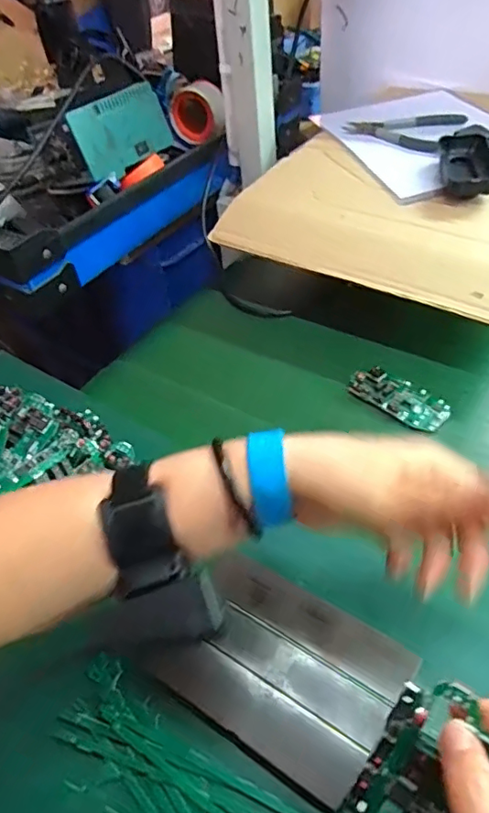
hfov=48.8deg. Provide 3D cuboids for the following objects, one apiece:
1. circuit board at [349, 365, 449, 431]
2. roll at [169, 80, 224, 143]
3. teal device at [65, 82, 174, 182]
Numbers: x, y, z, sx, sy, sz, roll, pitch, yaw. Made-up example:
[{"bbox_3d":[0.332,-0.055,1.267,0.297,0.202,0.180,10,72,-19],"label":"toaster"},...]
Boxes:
[{"bbox_3d":[0.148,-0.010,0.511,0.092,0.010,0.043,31,58,33],"label":"circuit board"},{"bbox_3d":[-0.071,-0.464,0.852,0.102,0.089,0.031,31,60,26],"label":"roll"},{"bbox_3d":[-0.159,-0.359,0.705,0.009,0.086,0.139,20,54,42],"label":"teal device"}]

